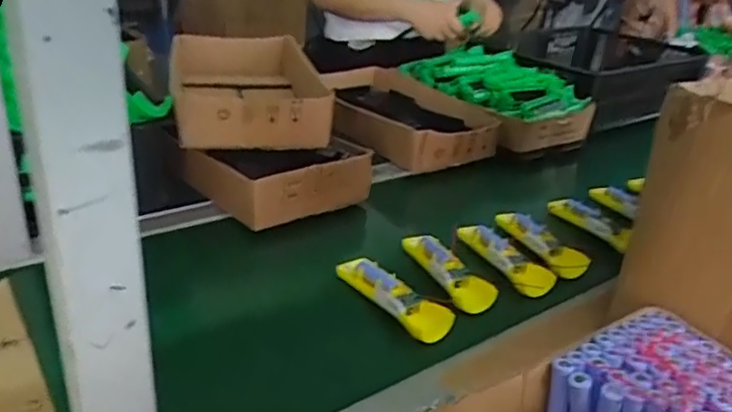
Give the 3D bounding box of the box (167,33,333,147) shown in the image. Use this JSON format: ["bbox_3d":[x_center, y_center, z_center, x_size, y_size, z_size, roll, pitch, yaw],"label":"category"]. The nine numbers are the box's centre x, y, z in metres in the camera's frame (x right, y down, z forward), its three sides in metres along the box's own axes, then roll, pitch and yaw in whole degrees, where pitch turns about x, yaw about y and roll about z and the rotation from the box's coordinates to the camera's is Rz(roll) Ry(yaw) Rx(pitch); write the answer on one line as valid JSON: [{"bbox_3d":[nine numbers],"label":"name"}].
[{"bbox_3d":[-0.188,-0.188,0.947,0.211,0.081,0.358,-5,29,-18],"label":"box"}]

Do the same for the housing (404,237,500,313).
[{"bbox_3d":[0.104,0.076,0.760,0.046,0.030,0.161,-8,30,-22],"label":"housing"}]

